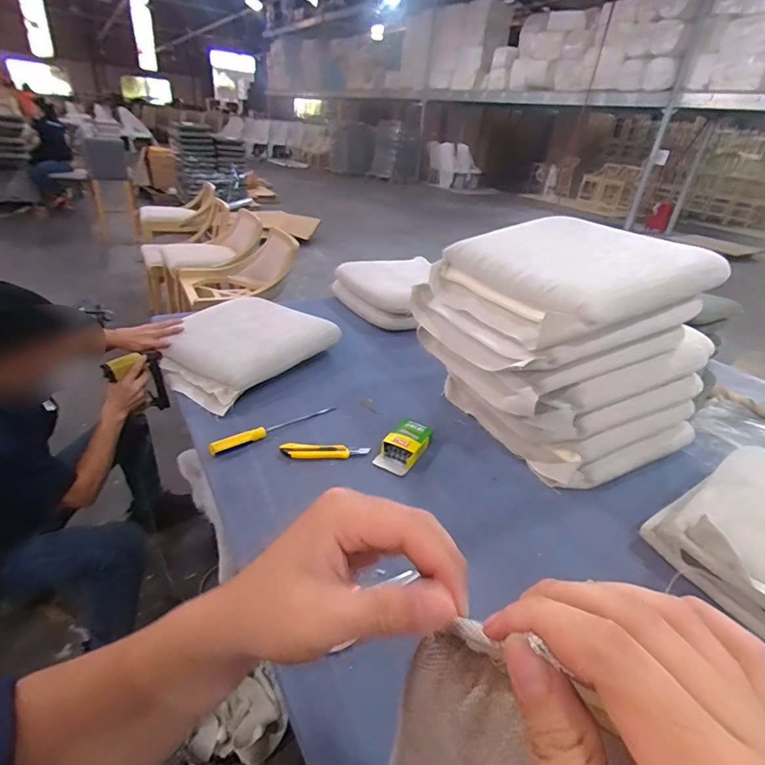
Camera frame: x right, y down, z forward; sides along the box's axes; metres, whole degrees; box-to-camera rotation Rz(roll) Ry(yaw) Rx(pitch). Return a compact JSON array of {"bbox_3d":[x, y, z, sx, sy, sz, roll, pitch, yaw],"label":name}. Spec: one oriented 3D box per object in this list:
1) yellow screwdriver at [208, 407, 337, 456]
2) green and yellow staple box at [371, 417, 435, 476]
[{"bbox_3d":[-0.229,0.092,0.963,0.298,0.024,0.028,-23,41,-39],"label":"yellow screwdriver"},{"bbox_3d":[0.050,0.135,0.950,0.081,0.038,0.153,20,34,22],"label":"green and yellow staple box"}]

